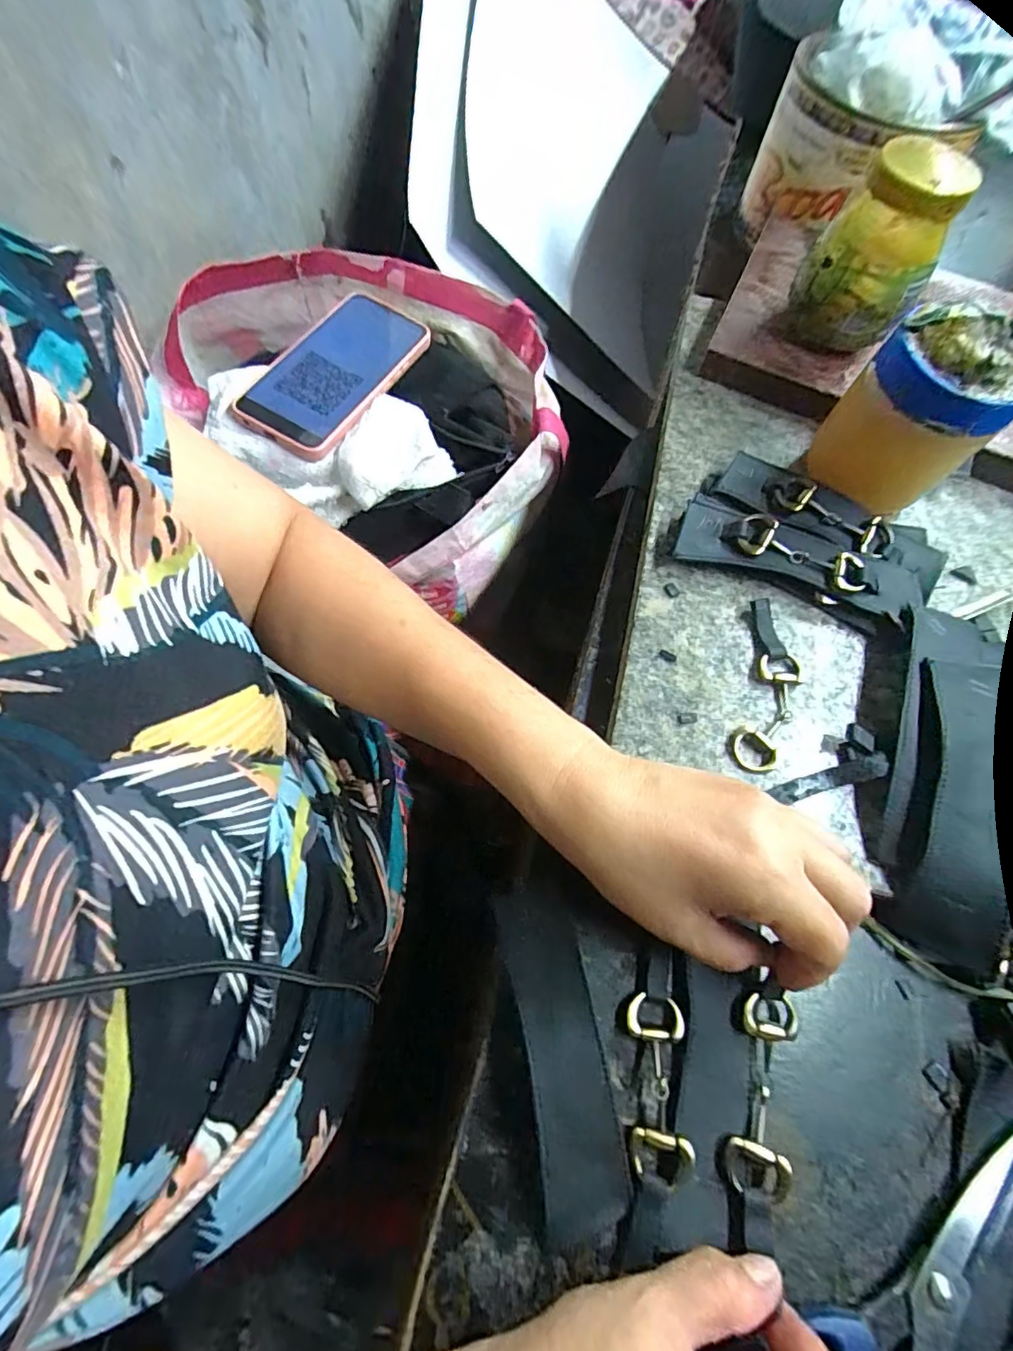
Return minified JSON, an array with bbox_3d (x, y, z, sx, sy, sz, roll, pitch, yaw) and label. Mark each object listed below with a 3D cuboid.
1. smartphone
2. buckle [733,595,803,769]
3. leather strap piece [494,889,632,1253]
[{"bbox_3d":[-0.133,-0.242,0.426,0.082,0.015,0.165,29,70,8],"label":"smartphone"},{"bbox_3d":[0.142,0.006,0.289,0.031,0.007,0.097,16,69,3],"label":"buckle"},{"bbox_3d":[0.022,0.160,0.232,0.034,0.019,0.126,-9,70,-6],"label":"leather strap piece"}]

